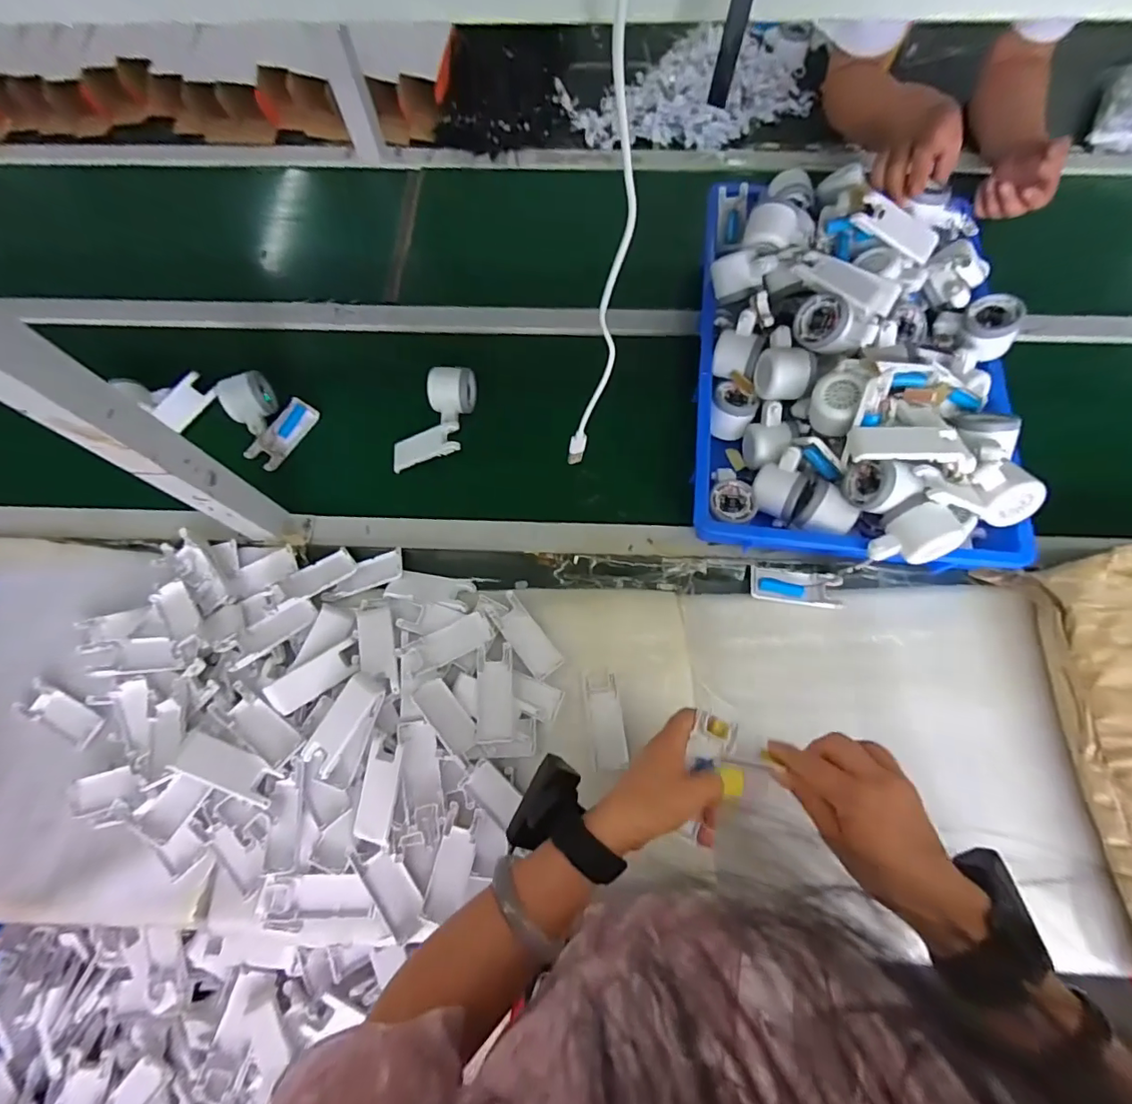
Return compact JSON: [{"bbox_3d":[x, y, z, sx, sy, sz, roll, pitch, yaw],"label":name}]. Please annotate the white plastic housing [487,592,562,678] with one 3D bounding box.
[{"bbox_3d":[-0.047,0.096,0.581,0.036,0.005,0.101,-36,76,-12],"label":"white plastic housing"}]

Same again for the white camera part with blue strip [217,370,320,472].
[{"bbox_3d":[-0.409,-0.184,0.677,0.100,0.053,0.110,28,73,7],"label":"white camera part with blue strip"}]

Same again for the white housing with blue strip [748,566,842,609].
[{"bbox_3d":[0.274,0.043,0.603,0.101,0.017,0.040,10,72,1],"label":"white housing with blue strip"}]

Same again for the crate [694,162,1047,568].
[{"bbox_3d":[0.351,-0.249,0.627,0.360,0.135,0.540,6,72,0],"label":"crate"}]

